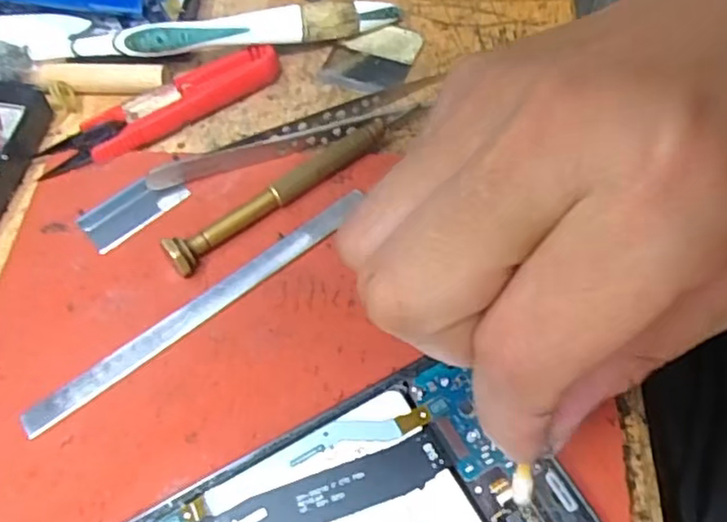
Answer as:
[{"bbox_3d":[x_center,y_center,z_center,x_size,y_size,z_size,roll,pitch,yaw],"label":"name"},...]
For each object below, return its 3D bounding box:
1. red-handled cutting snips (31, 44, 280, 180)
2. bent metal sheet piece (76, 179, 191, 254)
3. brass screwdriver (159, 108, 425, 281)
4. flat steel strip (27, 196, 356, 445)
[{"bbox_3d":[-0.079,-0.061,0.256,0.098,0.012,0.023,-28,62,-14],"label":"red-handled cutting snips"},{"bbox_3d":[-0.084,-0.020,0.235,0.037,0.004,0.019,-38,65,-19],"label":"bent metal sheet piece"},{"bbox_3d":[-0.024,-0.027,0.233,0.103,0.014,0.010,-37,65,-18],"label":"brass screwdriver"},{"bbox_3d":[-0.052,0.014,0.213,0.126,0.004,0.008,-35,64,-17],"label":"flat steel strip"}]

